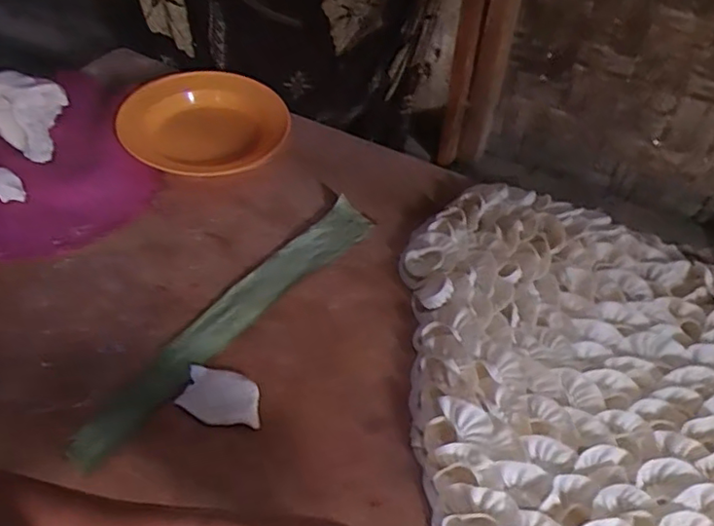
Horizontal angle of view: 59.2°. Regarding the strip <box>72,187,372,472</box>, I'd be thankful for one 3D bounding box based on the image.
[{"bbox_3d":[-0.132,0.055,0.679,0.058,0.013,0.411,33,56,23],"label":"strip"}]

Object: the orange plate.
[{"bbox_3d":[-0.200,-0.190,0.848,0.223,0.033,0.212,-18,52,-17],"label":"orange plate"}]

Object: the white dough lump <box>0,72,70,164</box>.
[{"bbox_3d":[-0.435,-0.193,0.801,0.099,0.074,0.087,5,49,2],"label":"white dough lump"}]

